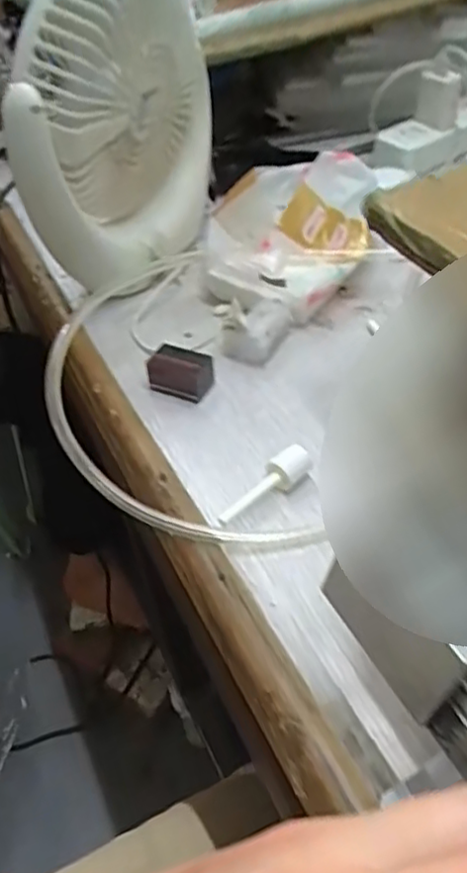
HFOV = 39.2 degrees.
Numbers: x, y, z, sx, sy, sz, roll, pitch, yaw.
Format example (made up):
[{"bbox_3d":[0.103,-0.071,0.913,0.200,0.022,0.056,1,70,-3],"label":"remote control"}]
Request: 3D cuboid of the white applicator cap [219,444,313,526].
[{"bbox_3d":[0.015,0.027,0.357,0.064,0.012,0.015,-33,50,-23],"label":"white applicator cap"}]

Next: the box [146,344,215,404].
[{"bbox_3d":[-0.034,-0.041,0.424,0.040,0.022,0.024,20,51,25],"label":"box"}]

